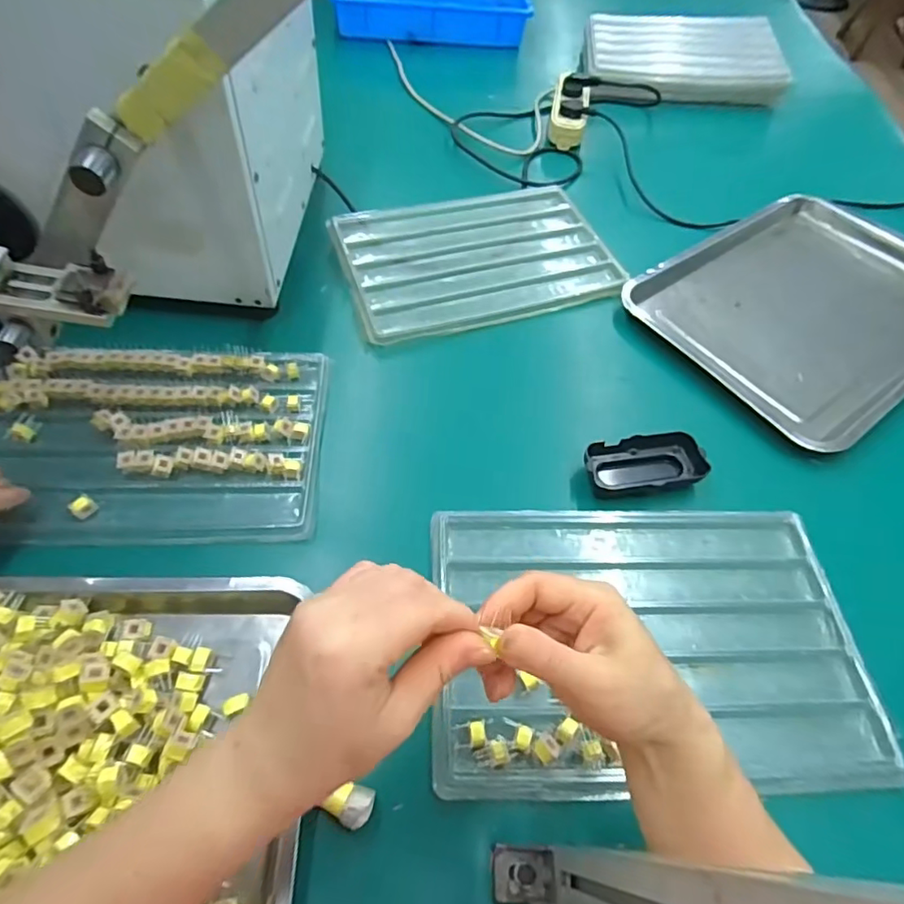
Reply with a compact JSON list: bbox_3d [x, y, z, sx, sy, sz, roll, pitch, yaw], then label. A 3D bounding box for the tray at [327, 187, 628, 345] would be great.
[{"bbox_3d":[0.027,-0.249,0.674,0.323,0.021,0.219,-15,59,-13],"label":"tray"}]

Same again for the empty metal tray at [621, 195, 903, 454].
[{"bbox_3d":[0.427,-0.178,0.649,0.383,0.039,0.295,-29,63,-20],"label":"empty metal tray"}]

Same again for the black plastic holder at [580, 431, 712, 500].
[{"bbox_3d":[0.179,0.013,0.512,0.108,0.033,0.049,-8,57,-9],"label":"black plastic holder"}]

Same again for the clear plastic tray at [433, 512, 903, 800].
[{"bbox_3d":[0.150,0.145,0.428,0.322,0.031,0.211,0,56,-3],"label":"clear plastic tray"}]

